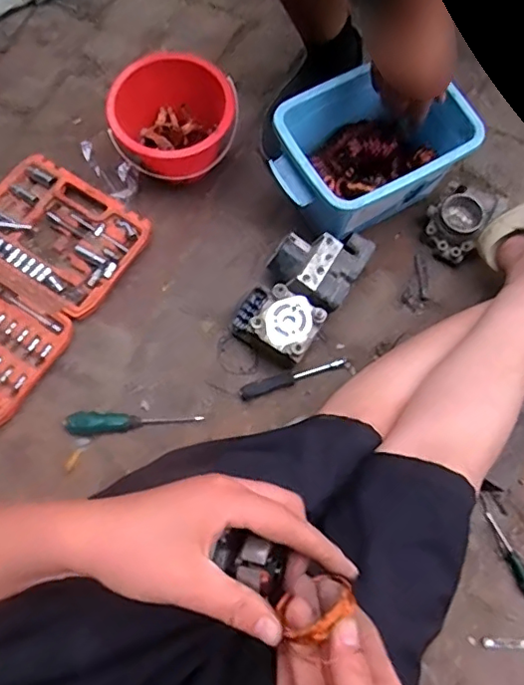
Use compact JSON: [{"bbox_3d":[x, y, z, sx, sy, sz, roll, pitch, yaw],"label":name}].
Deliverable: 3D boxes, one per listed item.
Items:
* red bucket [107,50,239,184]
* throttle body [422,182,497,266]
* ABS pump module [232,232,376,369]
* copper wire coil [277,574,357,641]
[{"bbox_3d":[-0.130,-0.333,0.854,0.181,0.122,0.155,-5,74,-1],"label":"red bucket"},{"bbox_3d":[0.303,-0.191,0.863,0.092,0.052,0.123,39,78,10],"label":"throttle body"},{"bbox_3d":[0.056,-0.075,0.815,0.122,0.087,0.206,34,77,9],"label":"ABS pump module"},{"bbox_3d":[0.030,0.142,0.296,0.040,0.017,0.028,-19,75,-5],"label":"copper wire coil"}]

